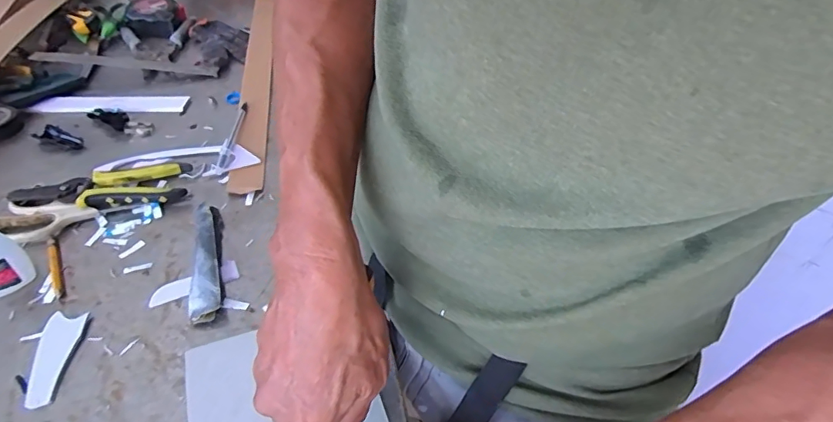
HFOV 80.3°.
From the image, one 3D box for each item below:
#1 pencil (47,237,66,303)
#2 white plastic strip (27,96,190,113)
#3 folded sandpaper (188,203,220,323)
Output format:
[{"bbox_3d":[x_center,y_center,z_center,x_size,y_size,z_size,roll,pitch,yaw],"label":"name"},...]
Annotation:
[{"bbox_3d":[-0.338,0.051,0.462,0.009,0.009,0.087,-23,50,-25],"label":"pencil"},{"bbox_3d":[-0.409,-0.142,0.661,0.188,0.006,0.041,-2,44,-5],"label":"white plastic strip"},{"bbox_3d":[-0.198,0.046,0.464,0.025,0.018,0.134,-9,46,-13],"label":"folded sandpaper"}]

